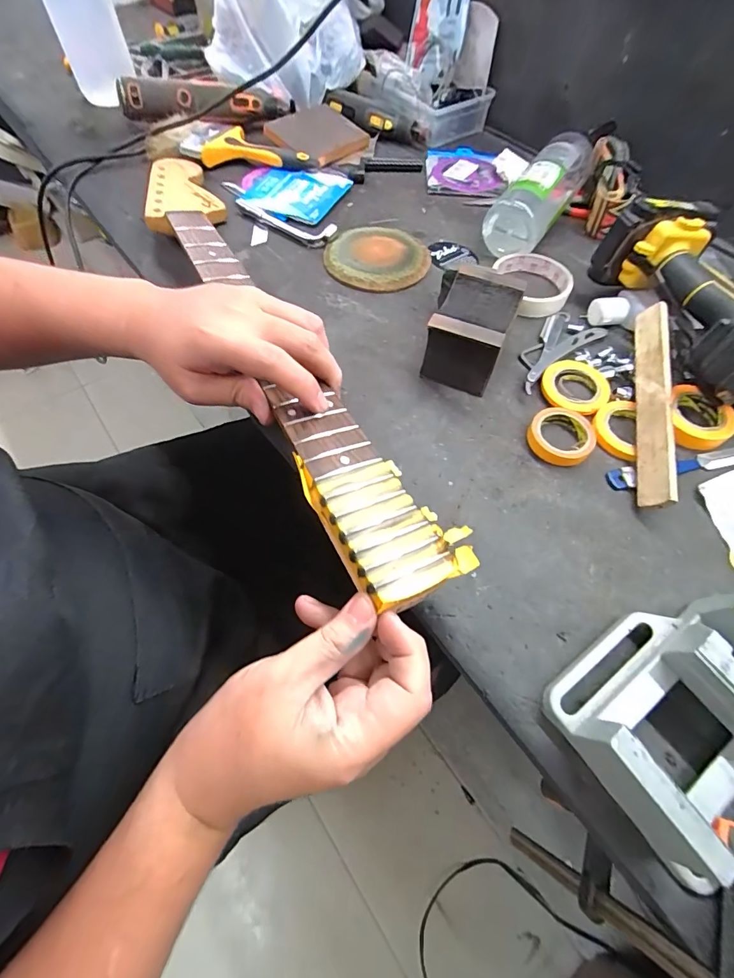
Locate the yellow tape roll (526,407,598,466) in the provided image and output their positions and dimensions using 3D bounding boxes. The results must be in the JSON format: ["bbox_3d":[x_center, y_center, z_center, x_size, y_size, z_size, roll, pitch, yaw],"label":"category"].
[{"bbox_3d":[0.164,-0.046,0.350,0.051,0.013,0.054,0,60,1],"label":"yellow tape roll"}]

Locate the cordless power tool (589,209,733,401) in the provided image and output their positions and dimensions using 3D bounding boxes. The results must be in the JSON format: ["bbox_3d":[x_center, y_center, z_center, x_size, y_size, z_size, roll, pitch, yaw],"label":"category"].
[{"bbox_3d":[0.317,-0.170,0.376,0.136,0.079,0.197,-13,61,-9],"label":"cordless power tool"}]

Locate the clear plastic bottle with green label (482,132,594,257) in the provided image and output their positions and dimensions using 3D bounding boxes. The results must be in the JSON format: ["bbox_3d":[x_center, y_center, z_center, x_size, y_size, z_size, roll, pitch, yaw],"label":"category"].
[{"bbox_3d":[0.204,-0.346,0.486,0.064,0.073,0.178,31,65,17],"label":"clear plastic bottle with green label"}]

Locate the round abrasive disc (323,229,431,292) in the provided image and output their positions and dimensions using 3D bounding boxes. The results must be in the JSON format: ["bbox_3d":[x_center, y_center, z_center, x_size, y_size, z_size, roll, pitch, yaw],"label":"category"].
[{"bbox_3d":[0.012,-0.266,0.476,0.116,0.015,0.110,0,60,1],"label":"round abrasive disc"}]

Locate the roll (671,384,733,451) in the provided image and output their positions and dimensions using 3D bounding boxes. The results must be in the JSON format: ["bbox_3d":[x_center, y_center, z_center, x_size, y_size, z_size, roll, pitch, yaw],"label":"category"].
[{"bbox_3d":[0.287,-0.061,0.359,0.050,0.015,0.055,22,63,13],"label":"roll"}]

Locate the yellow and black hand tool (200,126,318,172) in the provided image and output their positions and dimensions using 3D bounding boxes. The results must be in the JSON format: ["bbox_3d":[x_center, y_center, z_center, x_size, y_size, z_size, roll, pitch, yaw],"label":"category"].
[{"bbox_3d":[-0.143,-0.471,0.581,0.157,0.023,0.074,14,61,6],"label":"yellow and black hand tool"}]

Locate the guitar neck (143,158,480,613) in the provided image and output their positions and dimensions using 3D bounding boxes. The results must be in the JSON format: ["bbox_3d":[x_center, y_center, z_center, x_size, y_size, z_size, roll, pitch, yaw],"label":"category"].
[{"bbox_3d":[-0.112,-0.179,0.386,0.072,0.027,0.630,-25,61,-13],"label":"guitar neck"}]

